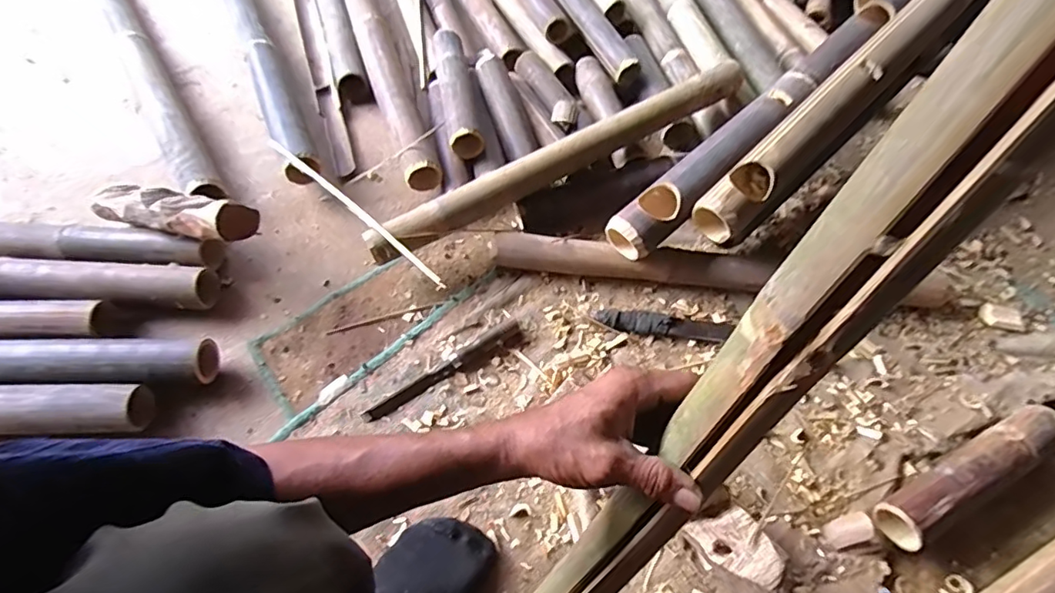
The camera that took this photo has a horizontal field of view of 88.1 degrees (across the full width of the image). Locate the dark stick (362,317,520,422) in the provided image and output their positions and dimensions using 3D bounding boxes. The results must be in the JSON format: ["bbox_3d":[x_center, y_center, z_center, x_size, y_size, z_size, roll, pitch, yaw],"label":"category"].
[{"bbox_3d":[-0.116,0.101,0.760,0.241,0.010,0.024,-34,66,-13],"label":"dark stick"}]

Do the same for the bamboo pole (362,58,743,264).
[{"bbox_3d":[0.057,-0.218,0.850,0.654,0.062,0.052,-27,64,-15],"label":"bamboo pole"}]

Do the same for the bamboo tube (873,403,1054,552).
[{"bbox_3d":[0.548,0.214,0.668,0.272,0.054,0.058,-25,63,-14],"label":"bamboo tube"}]

